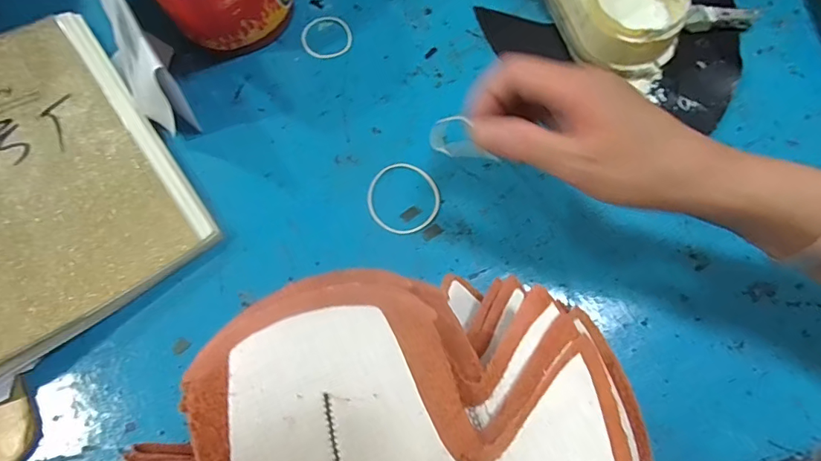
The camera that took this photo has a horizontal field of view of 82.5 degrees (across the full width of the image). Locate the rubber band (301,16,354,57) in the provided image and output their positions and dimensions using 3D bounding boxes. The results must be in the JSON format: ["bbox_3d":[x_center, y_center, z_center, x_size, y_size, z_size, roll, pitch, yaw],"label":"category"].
[{"bbox_3d":[-0.070,-0.162,0.389,0.041,0.004,0.044,0,70,1],"label":"rubber band"}]

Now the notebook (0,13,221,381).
[{"bbox_3d":[-0.277,-0.044,0.333,0.178,0.028,0.259,-35,73,-11],"label":"notebook"}]

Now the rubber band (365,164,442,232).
[{"bbox_3d":[-0.005,-0.024,0.333,0.051,0.004,0.053,0,70,1],"label":"rubber band"}]

